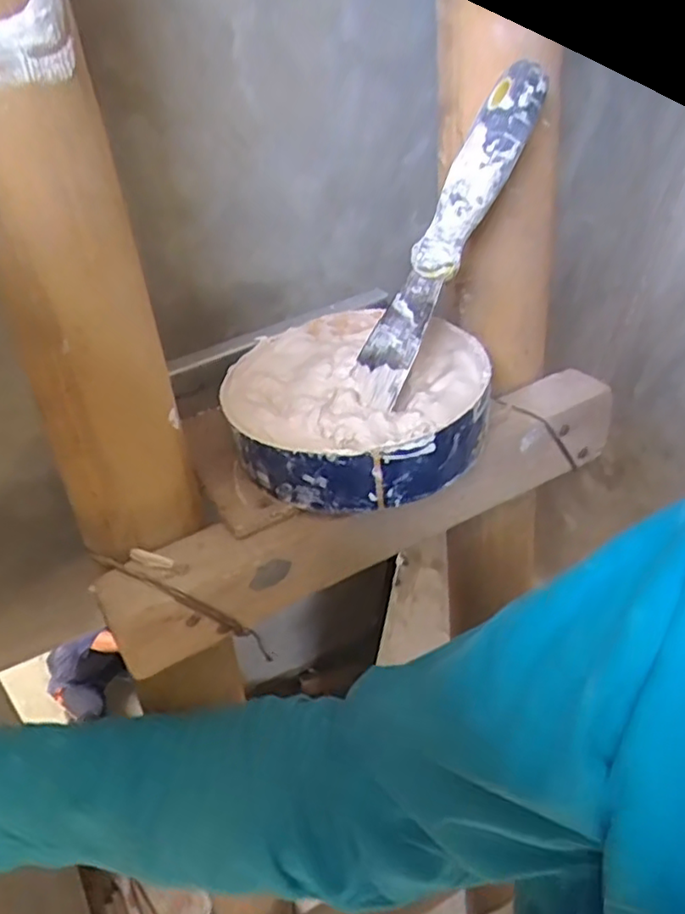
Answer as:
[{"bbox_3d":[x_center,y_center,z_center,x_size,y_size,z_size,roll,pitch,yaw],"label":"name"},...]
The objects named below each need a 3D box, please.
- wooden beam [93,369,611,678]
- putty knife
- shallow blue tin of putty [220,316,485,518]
[{"bbox_3d":[0.021,0.027,0.366,0.301,0.058,0.056,-20,48,-25],"label":"wooden beam"},{"bbox_3d":[0.052,-0.110,0.341,0.041,0.172,0.021,39,23,32],"label":"putty knife"},{"bbox_3d":[0.008,-0.039,0.366,0.144,0.039,0.150,5,42,0],"label":"shallow blue tin of putty"}]

